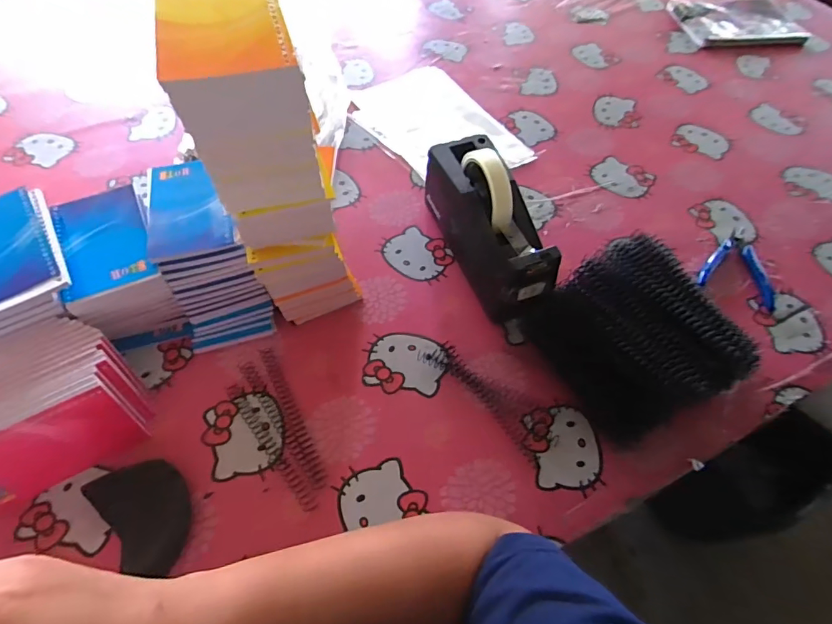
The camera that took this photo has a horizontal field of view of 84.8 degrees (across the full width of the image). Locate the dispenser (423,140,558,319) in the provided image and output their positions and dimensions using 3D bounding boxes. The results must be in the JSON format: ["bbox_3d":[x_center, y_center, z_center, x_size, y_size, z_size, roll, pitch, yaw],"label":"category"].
[{"bbox_3d":[0.082,-0.101,0.508,0.072,0.123,0.202,-18,61,-12],"label":"dispenser"}]

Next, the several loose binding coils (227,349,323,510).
[{"bbox_3d":[-0.136,0.110,0.440,0.049,0.009,0.163,-25,63,-16],"label":"several loose binding coils"}]

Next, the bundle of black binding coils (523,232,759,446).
[{"bbox_3d":[0.210,0.025,0.449,0.137,0.101,0.163,-23,62,-15],"label":"bundle of black binding coils"}]

